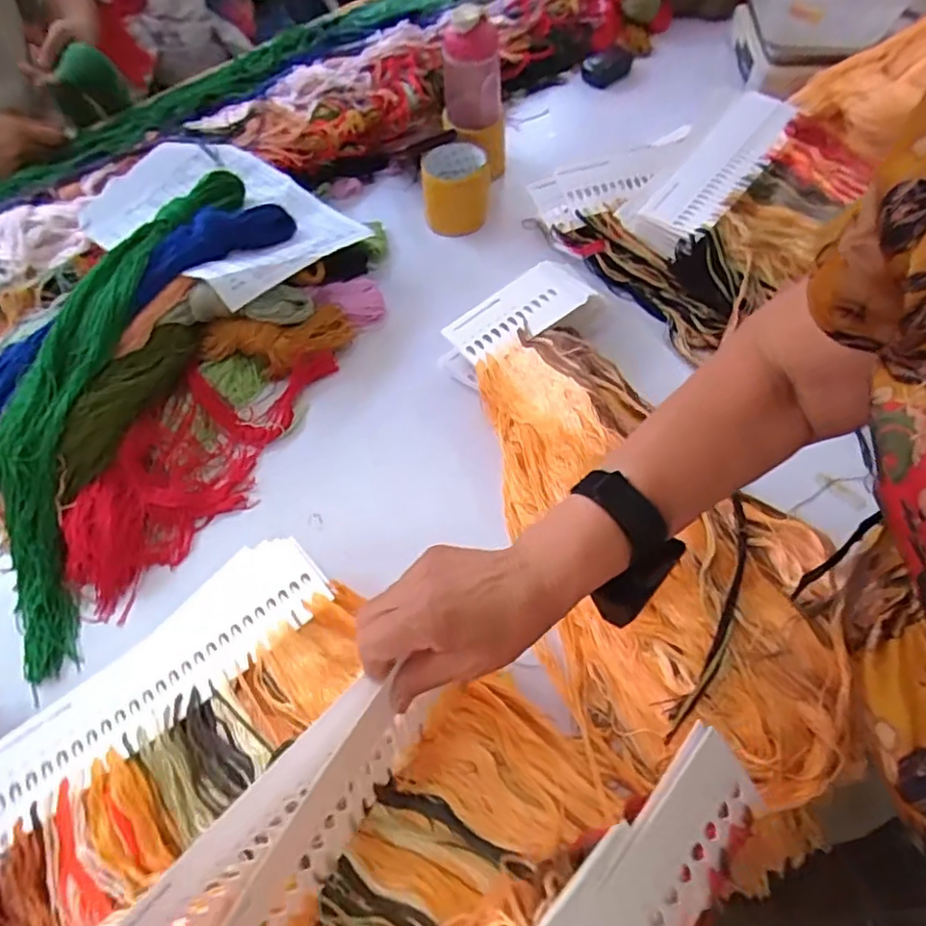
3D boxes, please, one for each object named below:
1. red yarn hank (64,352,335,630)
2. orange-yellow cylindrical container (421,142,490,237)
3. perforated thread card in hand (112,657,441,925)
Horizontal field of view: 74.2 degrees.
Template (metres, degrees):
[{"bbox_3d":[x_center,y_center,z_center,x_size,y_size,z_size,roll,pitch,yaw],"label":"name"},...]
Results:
[{"bbox_3d":[-0.266,-0.010,0.612,0.121,0.047,0.327,21,63,14],"label":"red yarn hank"},{"bbox_3d":[-0.010,-0.349,0.781,0.087,0.074,0.086,-4,60,0],"label":"orange-yellow cylindrical container"},{"bbox_3d":[-0.102,0.218,0.339,0.069,0.068,0.204,36,68,20],"label":"perforated thread card in hand"}]

